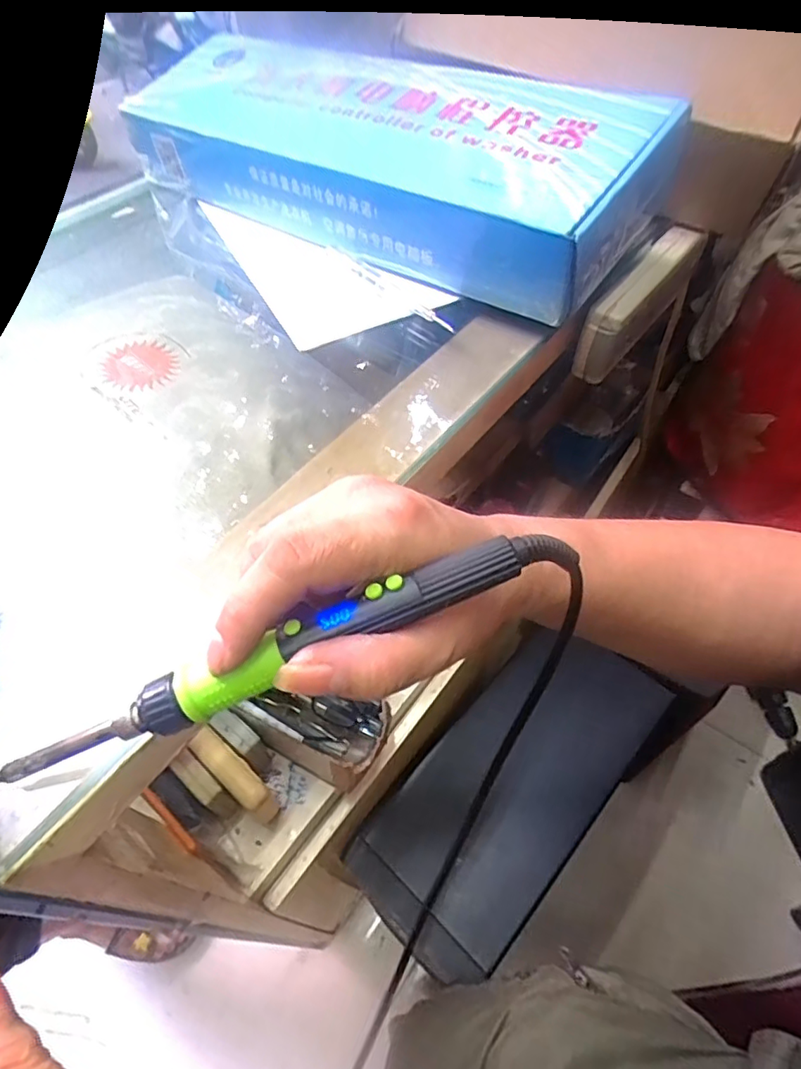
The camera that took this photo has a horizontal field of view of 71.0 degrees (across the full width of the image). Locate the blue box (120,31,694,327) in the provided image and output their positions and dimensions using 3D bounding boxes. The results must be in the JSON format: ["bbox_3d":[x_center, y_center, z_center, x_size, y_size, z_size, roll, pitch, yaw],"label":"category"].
[{"bbox_3d":[-0.029,-0.310,0.452,0.445,0.096,0.134,36,63,24],"label":"blue box"}]

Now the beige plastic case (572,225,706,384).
[{"bbox_3d":[0.194,-0.188,0.457,0.028,0.063,0.163,32,61,23],"label":"beige plastic case"}]

